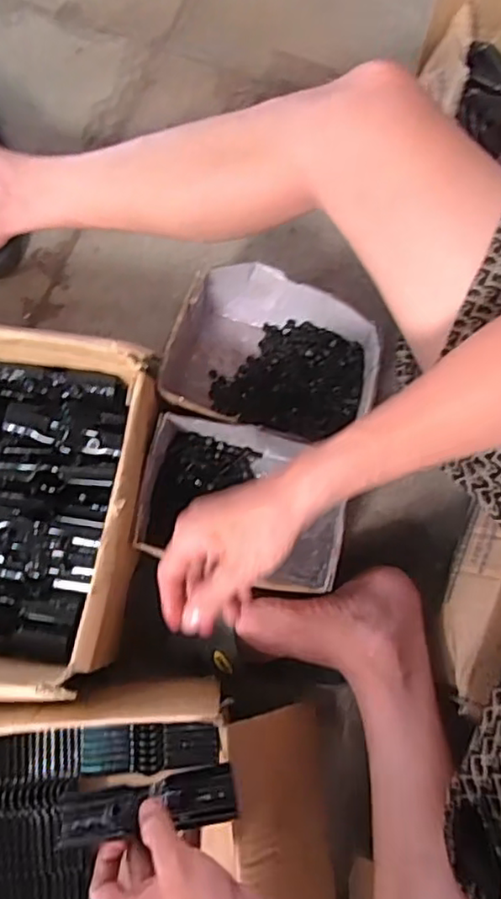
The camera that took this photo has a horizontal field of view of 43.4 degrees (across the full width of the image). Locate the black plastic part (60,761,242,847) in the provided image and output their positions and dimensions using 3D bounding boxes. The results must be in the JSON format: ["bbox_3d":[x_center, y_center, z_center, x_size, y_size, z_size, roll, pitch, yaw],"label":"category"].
[{"bbox_3d":[-0.076,0.268,0.474,0.129,0.015,0.038,-8,44,-5],"label":"black plastic part"}]

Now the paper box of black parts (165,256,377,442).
[{"bbox_3d":[0.017,-0.092,0.674,0.217,0.102,0.167,15,79,1],"label":"paper box of black parts"}]

